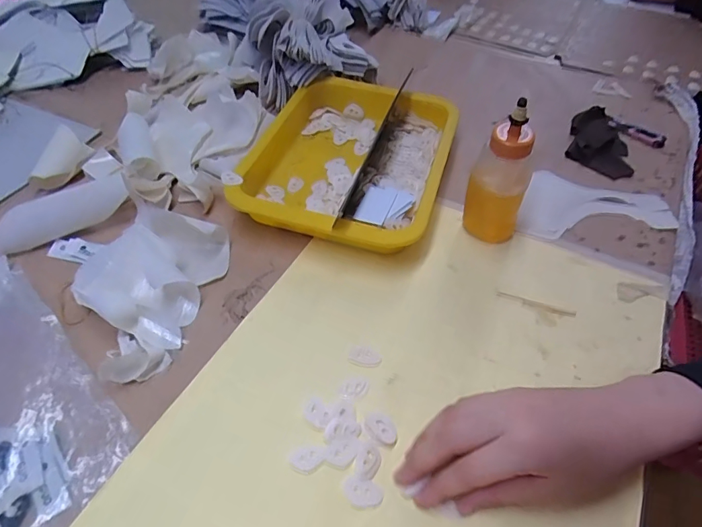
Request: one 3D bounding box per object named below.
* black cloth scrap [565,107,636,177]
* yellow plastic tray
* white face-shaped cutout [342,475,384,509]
[{"bbox_3d":[0.306,-0.153,0.559,0.071,0.018,0.113,20,53,14],"label":"black cloth scrap"},{"bbox_3d":[-0.001,-0.114,0.502,0.197,0.040,0.248,16,52,11],"label":"yellow plastic tray"},{"bbox_3d":[0.007,0.150,0.300,0.027,0.004,0.017,14,51,9],"label":"white face-shaped cutout"}]

